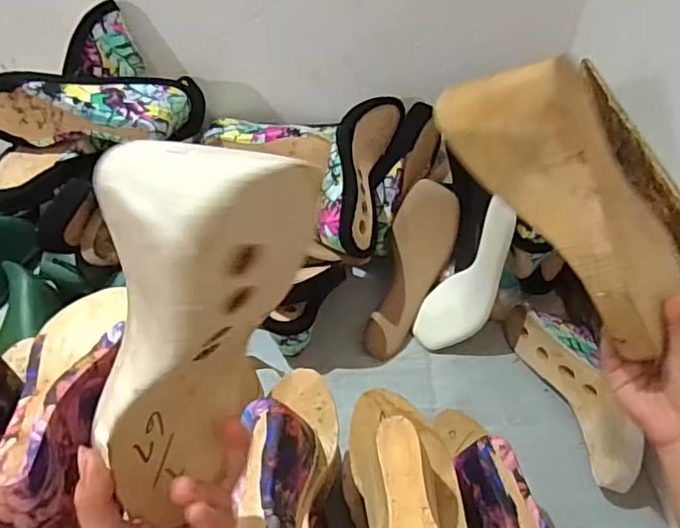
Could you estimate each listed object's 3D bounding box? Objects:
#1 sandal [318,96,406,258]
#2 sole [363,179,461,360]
[{"bbox_3d":[0.021,-0.117,0.711,0.081,0.057,0.238,10,60,9],"label":"sandal"},{"bbox_3d":[0.090,0.010,0.727,0.076,0.046,0.225,18,89,16],"label":"sole"}]

